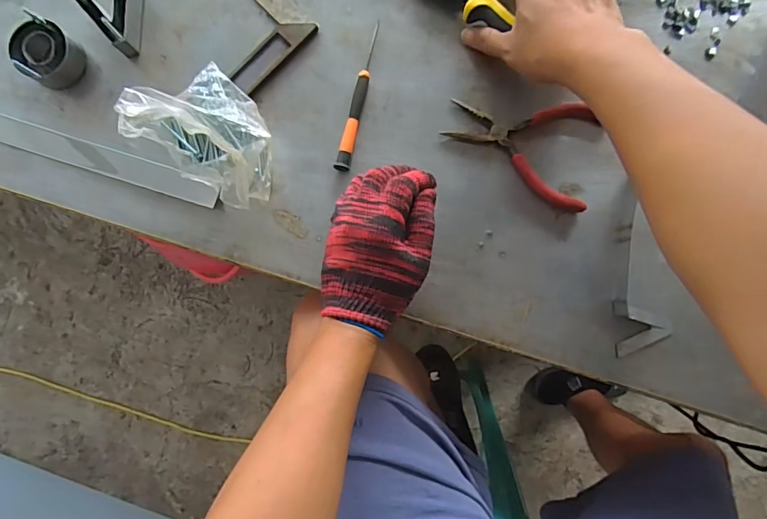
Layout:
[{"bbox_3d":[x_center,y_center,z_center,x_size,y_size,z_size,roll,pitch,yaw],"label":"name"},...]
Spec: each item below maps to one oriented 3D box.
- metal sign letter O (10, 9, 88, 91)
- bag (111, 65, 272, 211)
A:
[{"bbox_3d":[-0.314,-0.192,0.444,0.051,0.035,0.052,0,89,1],"label":"metal sign letter O"},{"bbox_3d":[-0.149,-0.111,0.417,0.120,0.080,0.092,40,90,2],"label":"bag"}]

